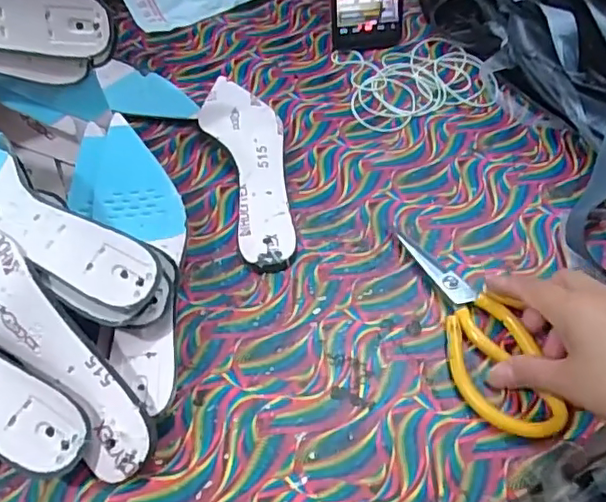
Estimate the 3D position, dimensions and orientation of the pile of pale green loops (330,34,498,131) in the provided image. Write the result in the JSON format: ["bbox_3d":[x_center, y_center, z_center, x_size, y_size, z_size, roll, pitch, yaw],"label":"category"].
[{"bbox_3d":[0.117,-0.180,0.595,0.153,0.007,0.131,-13,54,-11],"label":"pile of pale green loops"}]

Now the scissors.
[{"bbox_3d":[0.123,0.052,0.411,0.063,0.009,0.173,-14,53,-12],"label":"scissors"}]

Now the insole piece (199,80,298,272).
[{"bbox_3d":[-0.050,-0.083,0.508,0.064,0.024,0.241,-9,54,-8],"label":"insole piece"}]

